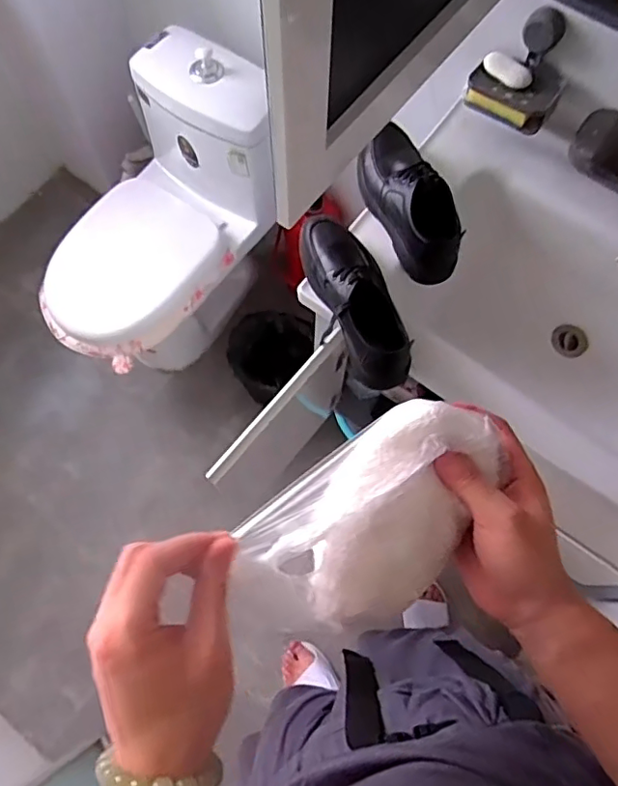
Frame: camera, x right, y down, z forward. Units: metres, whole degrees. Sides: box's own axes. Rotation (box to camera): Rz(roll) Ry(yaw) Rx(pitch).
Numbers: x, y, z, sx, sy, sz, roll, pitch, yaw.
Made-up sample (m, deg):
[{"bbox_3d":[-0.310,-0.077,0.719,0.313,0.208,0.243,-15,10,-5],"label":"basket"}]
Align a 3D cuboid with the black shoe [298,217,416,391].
[{"bbox_3d":[0.070,-0.139,0.761,0.089,0.082,0.248,-23,73,-8],"label":"black shoe"}]

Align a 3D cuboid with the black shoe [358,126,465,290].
[{"bbox_3d":[0.146,-0.298,0.821,0.099,0.088,0.271,-18,73,-7],"label":"black shoe"}]

